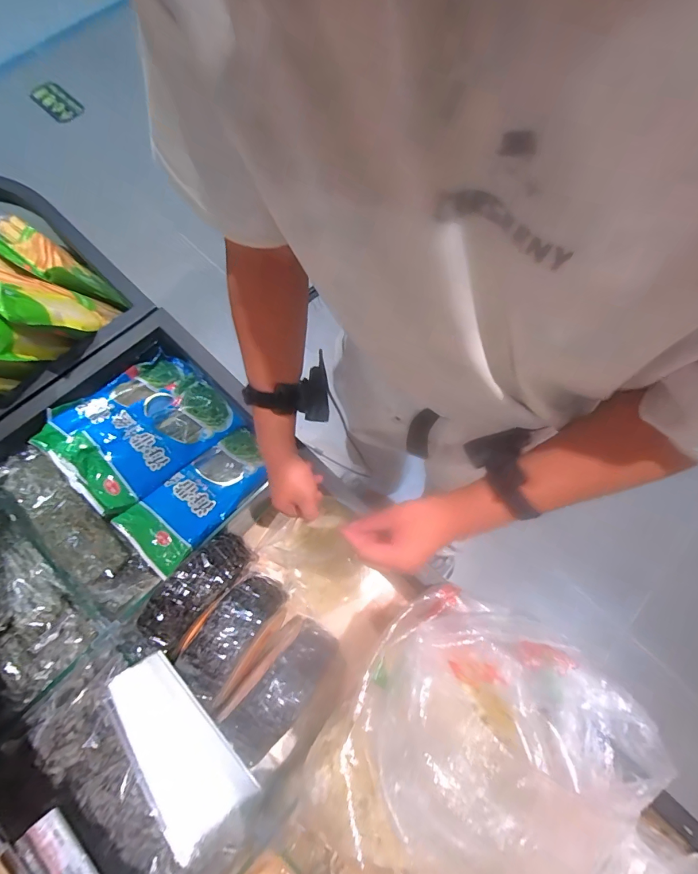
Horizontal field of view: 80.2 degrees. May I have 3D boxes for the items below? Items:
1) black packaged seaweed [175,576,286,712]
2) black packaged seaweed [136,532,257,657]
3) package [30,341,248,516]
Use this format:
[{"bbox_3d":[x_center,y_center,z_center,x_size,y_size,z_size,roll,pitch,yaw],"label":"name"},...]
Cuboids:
[{"bbox_3d":[-0.167,0.275,0.594,0.076,0.053,0.175,32,56,8],"label":"black packaged seaweed"},{"bbox_3d":[-0.224,0.222,0.613,0.080,0.058,0.188,34,57,9],"label":"black packaged seaweed"},{"bbox_3d":[-0.361,-0.021,0.728,0.225,0.060,0.277,36,57,15],"label":"package"}]

